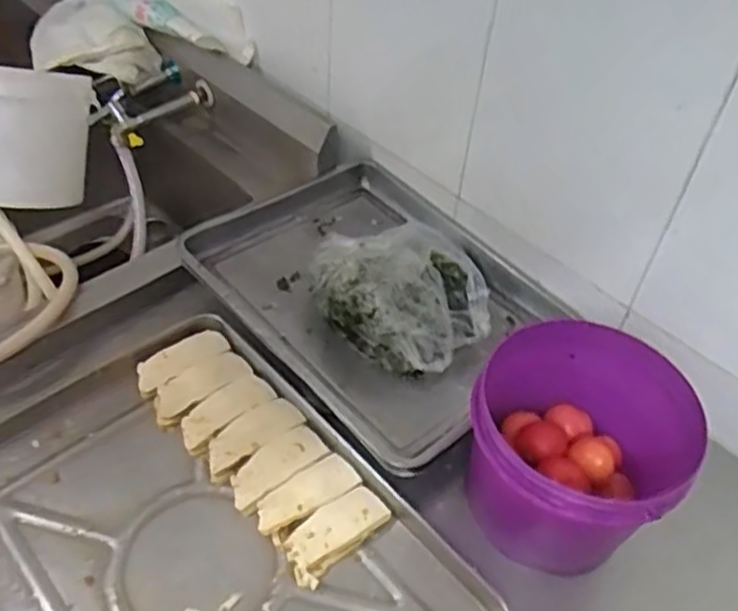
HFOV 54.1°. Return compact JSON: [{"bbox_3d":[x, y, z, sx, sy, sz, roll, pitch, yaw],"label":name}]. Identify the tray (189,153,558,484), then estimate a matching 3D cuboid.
[{"bbox_3d":[0.015,-0.037,0.981,0.457,0.116,0.378,37,54,27],"label":"tray"}]

